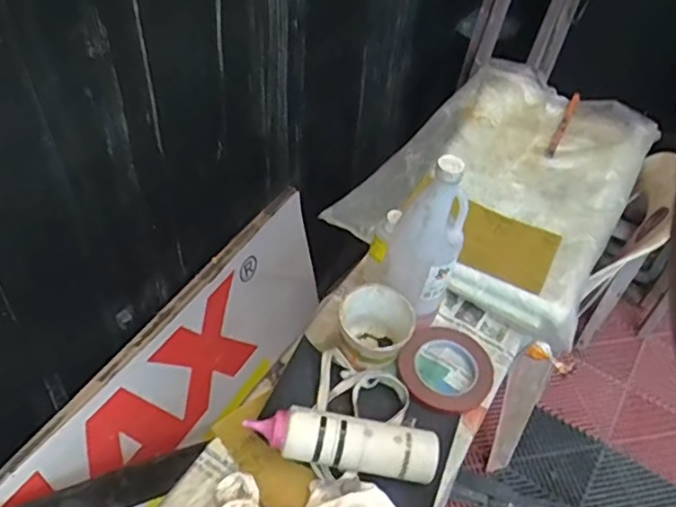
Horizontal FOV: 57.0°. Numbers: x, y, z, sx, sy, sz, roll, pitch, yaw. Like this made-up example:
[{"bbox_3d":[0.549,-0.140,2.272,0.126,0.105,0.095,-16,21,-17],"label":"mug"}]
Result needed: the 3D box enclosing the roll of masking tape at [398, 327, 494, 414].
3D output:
[{"bbox_3d":[0.139,0.142,0.785,0.122,0.017,0.112,3,47,-3],"label":"roll of masking tape"}]

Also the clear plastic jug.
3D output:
[{"bbox_3d":[0.101,-0.009,0.744,0.089,0.236,0.069,16,48,9],"label":"clear plastic jug"}]

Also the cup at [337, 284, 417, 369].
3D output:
[{"bbox_3d":[0.041,0.097,0.771,0.084,0.073,0.084,3,47,-3],"label":"cup"}]

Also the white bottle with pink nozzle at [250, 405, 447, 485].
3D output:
[{"bbox_3d":[0.007,0.205,0.674,0.208,0.052,0.052,8,47,1],"label":"white bottle with pink nozzle"}]

